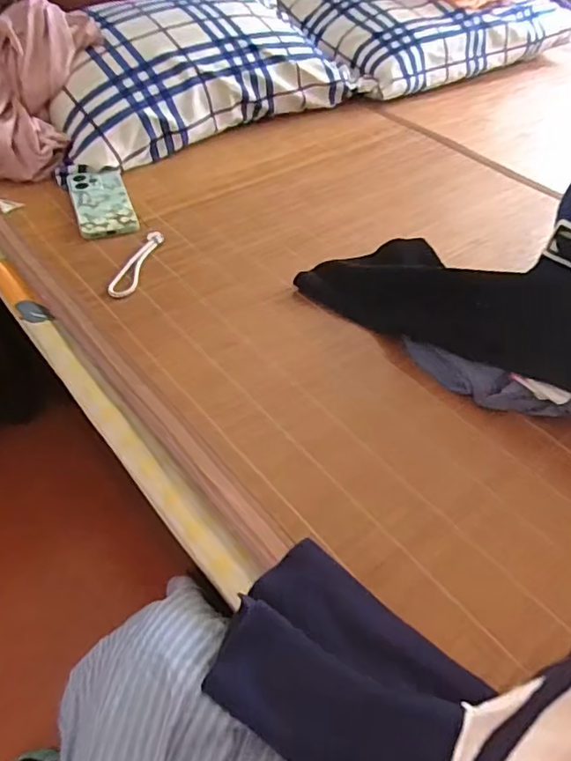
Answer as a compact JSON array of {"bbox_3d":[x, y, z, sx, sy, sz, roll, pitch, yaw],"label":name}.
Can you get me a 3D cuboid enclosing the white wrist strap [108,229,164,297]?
[{"bbox_3d":[-0.190,-0.151,0.708,0.033,0.006,0.140,9,47,6],"label":"white wrist strap"}]

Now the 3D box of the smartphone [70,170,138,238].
[{"bbox_3d":[-0.263,-0.257,0.796,0.076,0.014,0.167,-15,49,-15],"label":"smartphone"}]

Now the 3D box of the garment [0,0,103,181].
[{"bbox_3d":[-0.434,-0.440,0.852,0.221,0.175,0.295,8,47,6],"label":"garment"}]

